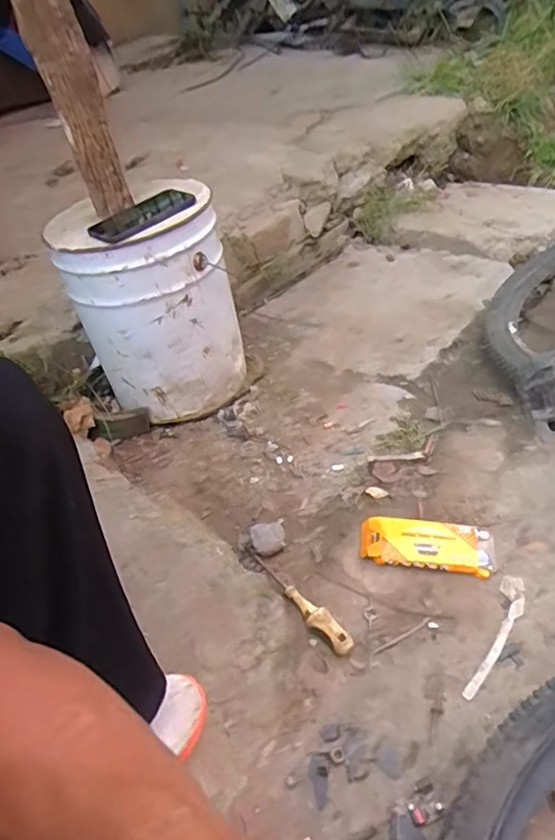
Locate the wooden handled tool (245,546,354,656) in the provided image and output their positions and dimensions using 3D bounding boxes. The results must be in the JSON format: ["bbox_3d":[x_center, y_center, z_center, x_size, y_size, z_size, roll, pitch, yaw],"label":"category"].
[{"bbox_3d":[0.020,0.241,0.816,0.025,0.031,0.208,-31,45,-28],"label":"wooden handled tool"}]

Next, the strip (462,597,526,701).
[{"bbox_3d":[0.273,0.282,0.748,0.016,0.007,0.158,24,47,32],"label":"strip"}]

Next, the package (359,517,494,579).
[{"bbox_3d":[0.215,0.180,0.861,0.187,0.031,0.074,2,39,10],"label":"package"}]

